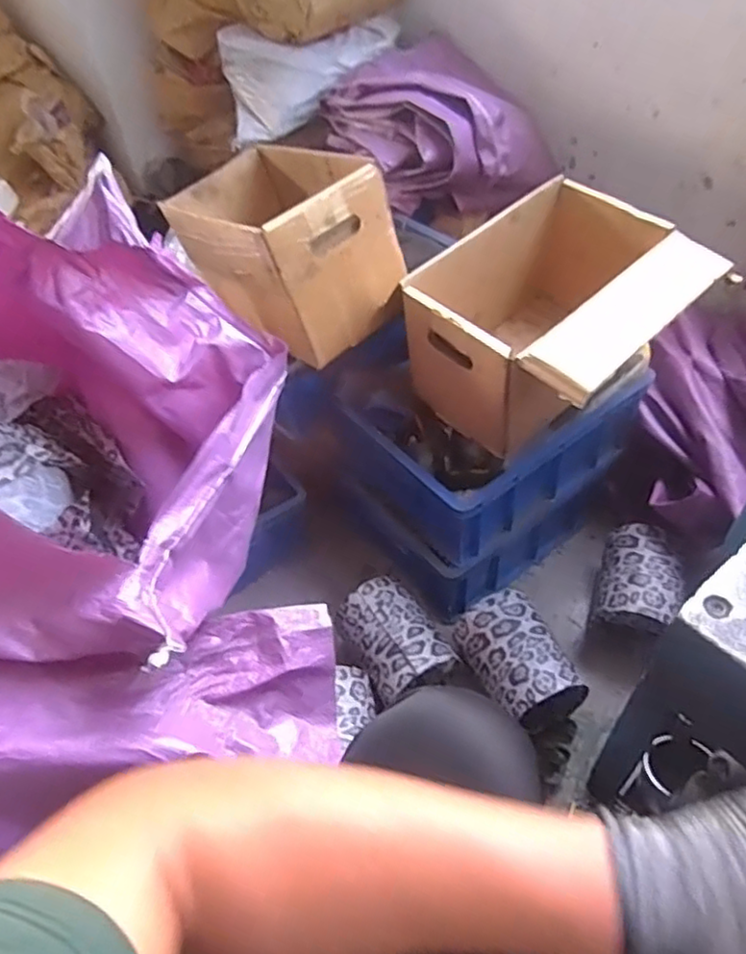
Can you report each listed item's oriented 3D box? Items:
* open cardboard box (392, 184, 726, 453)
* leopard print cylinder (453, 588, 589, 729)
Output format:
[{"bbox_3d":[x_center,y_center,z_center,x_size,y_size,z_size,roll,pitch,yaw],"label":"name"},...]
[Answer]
[{"bbox_3d":[0.255,-0.200,0.880,0.327,0.210,0.281,-37,55,-24],"label":"open cardboard box"},{"bbox_3d":[0.201,0.261,0.916,0.119,0.113,0.165,-23,50,-14],"label":"leopard print cylinder"}]

